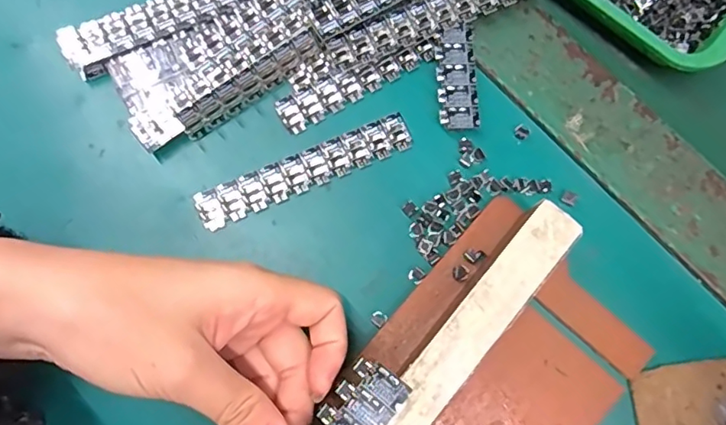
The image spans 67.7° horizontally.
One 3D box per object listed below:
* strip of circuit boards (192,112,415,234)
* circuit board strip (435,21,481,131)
[{"bbox_3d":[-0.028,-0.021,0.266,0.108,0.004,0.020,-23,80,-5],"label":"strip of circuit boards"},{"bbox_3d":[0.046,-0.067,0.267,0.020,0.004,0.053,1,81,-7],"label":"circuit board strip"}]

